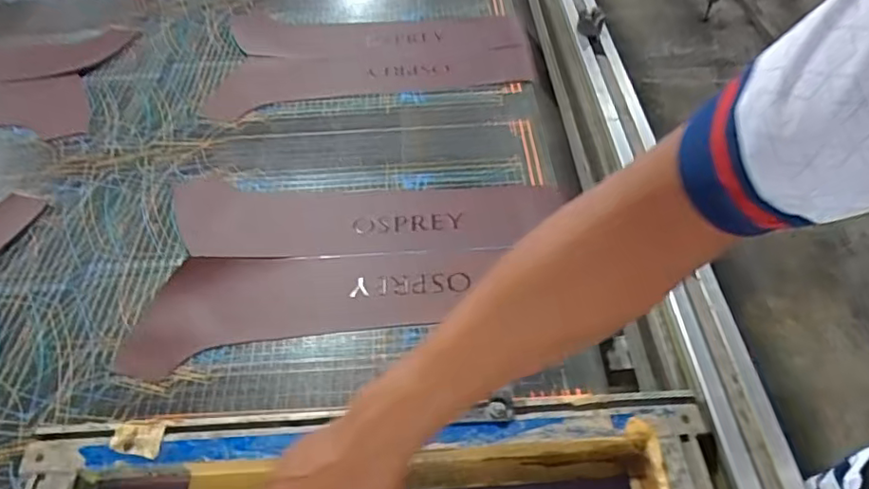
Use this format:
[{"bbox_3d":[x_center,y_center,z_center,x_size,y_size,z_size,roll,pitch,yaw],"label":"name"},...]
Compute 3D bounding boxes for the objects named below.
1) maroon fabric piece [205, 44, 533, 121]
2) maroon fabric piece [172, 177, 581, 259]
[{"bbox_3d":[-0.099,-0.269,0.895,0.476,0.027,0.148,-5,50,-1],"label":"maroon fabric piece"},{"bbox_3d":[-0.082,-0.039,0.701,0.469,0.008,0.129,-1,50,2],"label":"maroon fabric piece"}]

